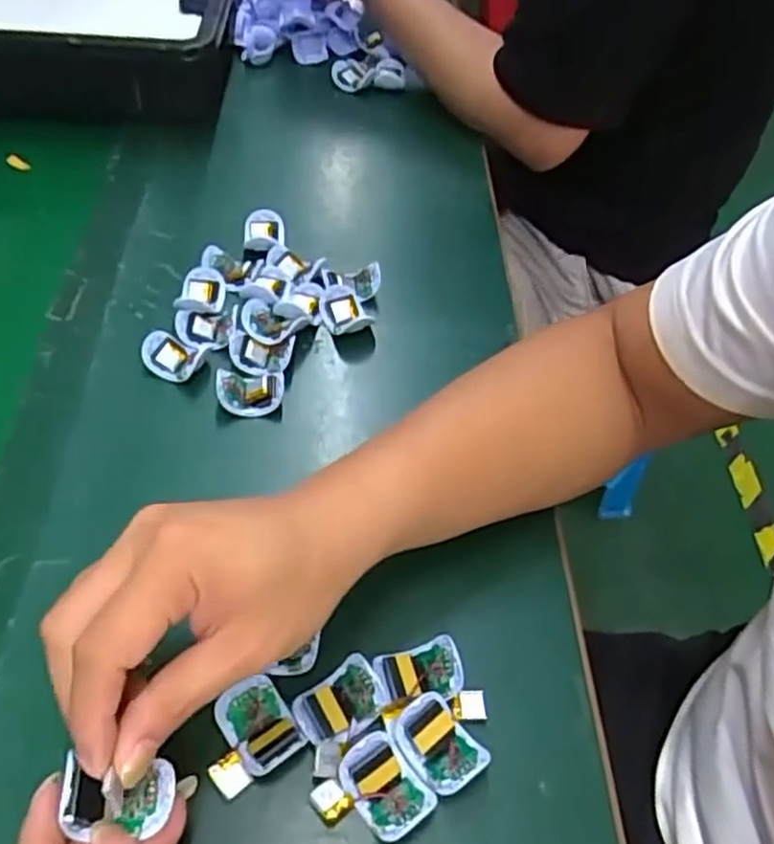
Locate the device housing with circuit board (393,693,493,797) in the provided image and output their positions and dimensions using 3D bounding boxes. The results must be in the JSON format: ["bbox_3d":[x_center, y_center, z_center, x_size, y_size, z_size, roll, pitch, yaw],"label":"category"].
[{"bbox_3d":[0.025,0.150,0.351,0.032,0.011,0.043,-26,57,-24],"label":"device housing with circuit board"}]

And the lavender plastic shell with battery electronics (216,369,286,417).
[{"bbox_3d":[-0.088,-0.022,0.485,0.041,0.023,0.033,2,50,-4],"label":"lavender plastic shell with battery electronics"}]

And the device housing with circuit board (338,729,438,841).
[{"bbox_3d":[-0.001,0.163,0.336,0.029,0.009,0.043,-30,59,-27],"label":"device housing with circuit board"}]

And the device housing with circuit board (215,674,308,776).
[{"bbox_3d":[-0.061,0.141,0.353,0.029,0.009,0.045,-27,57,-25],"label":"device housing with circuit board"}]

